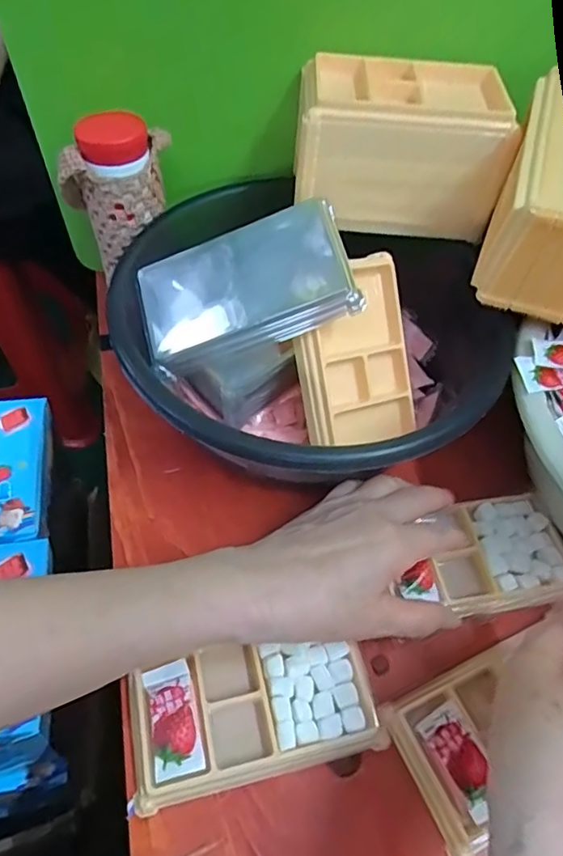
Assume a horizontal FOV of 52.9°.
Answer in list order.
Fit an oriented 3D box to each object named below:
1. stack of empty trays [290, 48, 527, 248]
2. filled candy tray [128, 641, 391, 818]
[{"bbox_3d":[0.082,-0.198,0.406,0.144,0.088,0.086,3,55,-2],"label":"stack of empty trays"},{"bbox_3d":[-0.015,0.159,0.318,0.133,0.011,0.067,-10,57,-11],"label":"filled candy tray"}]

